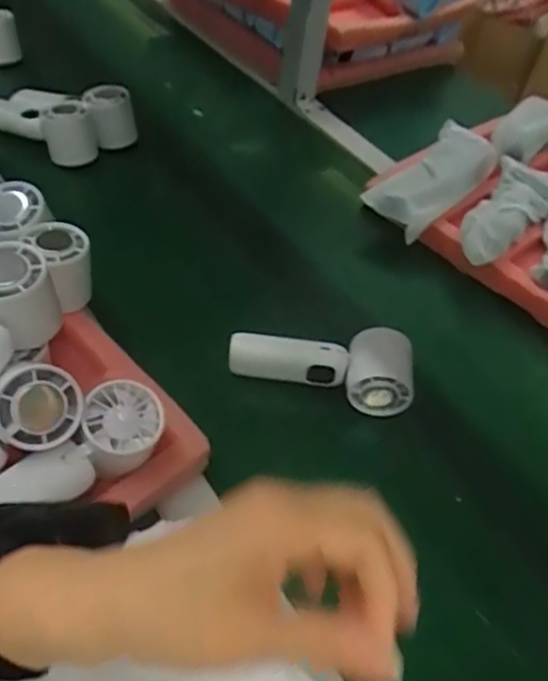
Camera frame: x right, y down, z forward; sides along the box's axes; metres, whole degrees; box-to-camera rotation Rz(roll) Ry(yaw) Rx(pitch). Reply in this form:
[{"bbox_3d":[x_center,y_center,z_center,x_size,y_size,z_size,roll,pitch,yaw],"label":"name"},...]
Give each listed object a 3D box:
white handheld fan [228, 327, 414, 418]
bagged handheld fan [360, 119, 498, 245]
[{"bbox_3d":[0.040,0.022,0.537,0.152,0.048,0.055,3,48,-4],"label":"white handheld fan"},{"bbox_3d":[0.178,-0.180,0.715,0.075,0.056,0.165,35,53,23],"label":"bagged handheld fan"}]

